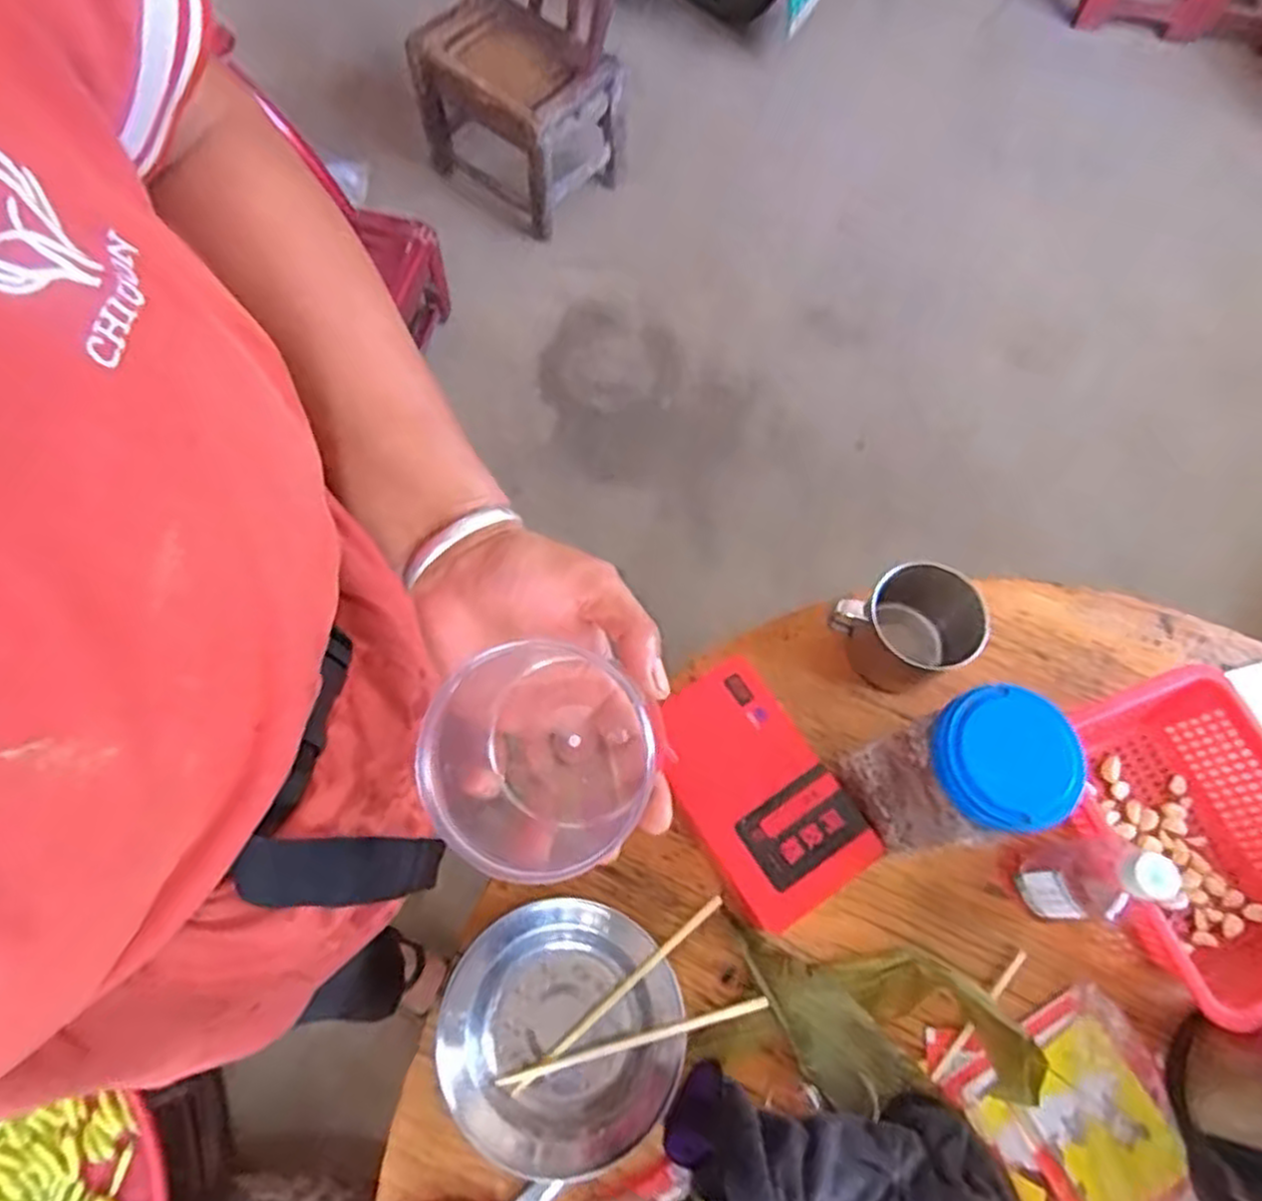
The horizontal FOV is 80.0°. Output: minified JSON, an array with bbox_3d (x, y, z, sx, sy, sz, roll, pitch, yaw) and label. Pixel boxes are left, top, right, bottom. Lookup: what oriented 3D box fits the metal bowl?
[{"bbox_3d":[-0.053,0.348,0.606,0.182,0.054,0.186,1,69,-2],"label":"metal bowl"}]

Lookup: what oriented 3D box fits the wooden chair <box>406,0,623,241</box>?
[{"bbox_3d":[-0.203,-1.170,1.519,0.532,0.614,0.375,-42,76,-16],"label":"wooden chair"}]

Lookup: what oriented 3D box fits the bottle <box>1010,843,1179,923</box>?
[{"bbox_3d":[0.353,0.222,0.594,0.056,0.167,0.049,-30,73,-13],"label":"bottle"}]

